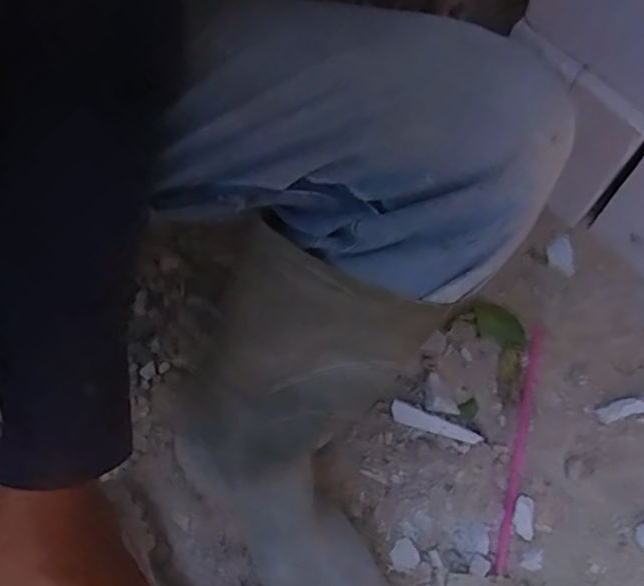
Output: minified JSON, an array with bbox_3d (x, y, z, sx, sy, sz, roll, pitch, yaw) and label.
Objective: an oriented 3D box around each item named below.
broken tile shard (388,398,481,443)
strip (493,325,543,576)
[{"bbox_3d":[0.112,0.133,0.639,0.090,0.004,0.020,22,97,15],"label":"broken tile shard"},{"bbox_3d":[0.199,0.148,0.640,0.012,0.007,0.253,15,73,7],"label":"strip"}]

